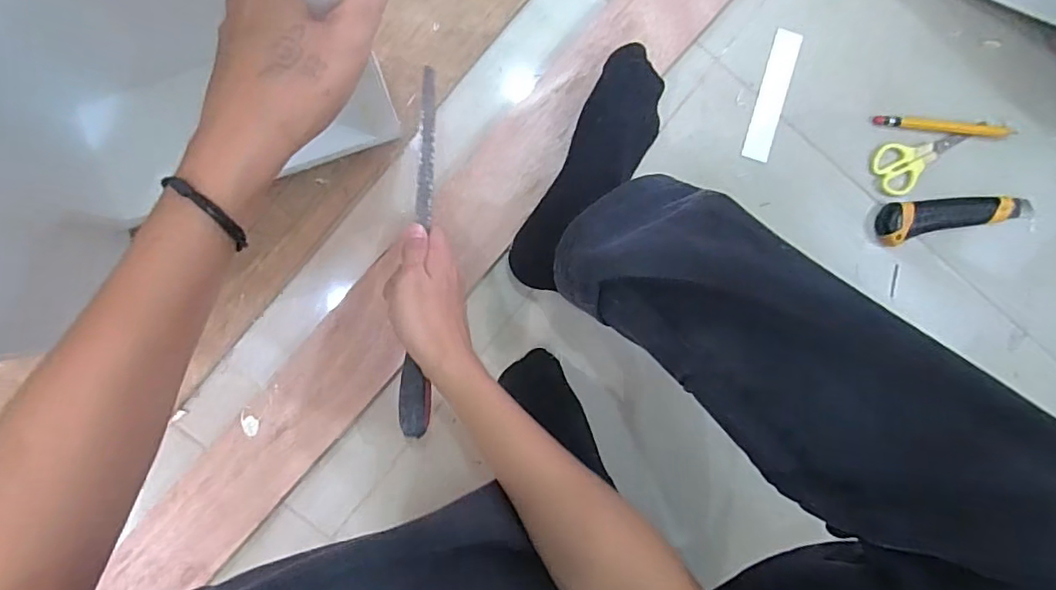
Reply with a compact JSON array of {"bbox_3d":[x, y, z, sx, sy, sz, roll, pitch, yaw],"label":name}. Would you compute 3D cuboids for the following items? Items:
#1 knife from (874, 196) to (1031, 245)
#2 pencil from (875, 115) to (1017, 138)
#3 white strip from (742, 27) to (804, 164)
[{"bbox_3d":[0.432,-0.078,0.562,0.165,0.016,0.039,-6,94,-4],"label":"knife"},{"bbox_3d":[0.422,-0.170,0.564,0.148,0.006,0.015,4,93,-5],"label":"pencil"},{"bbox_3d":[0.242,-0.196,0.551,0.029,0.004,0.128,16,92,-6],"label":"white strip"}]

